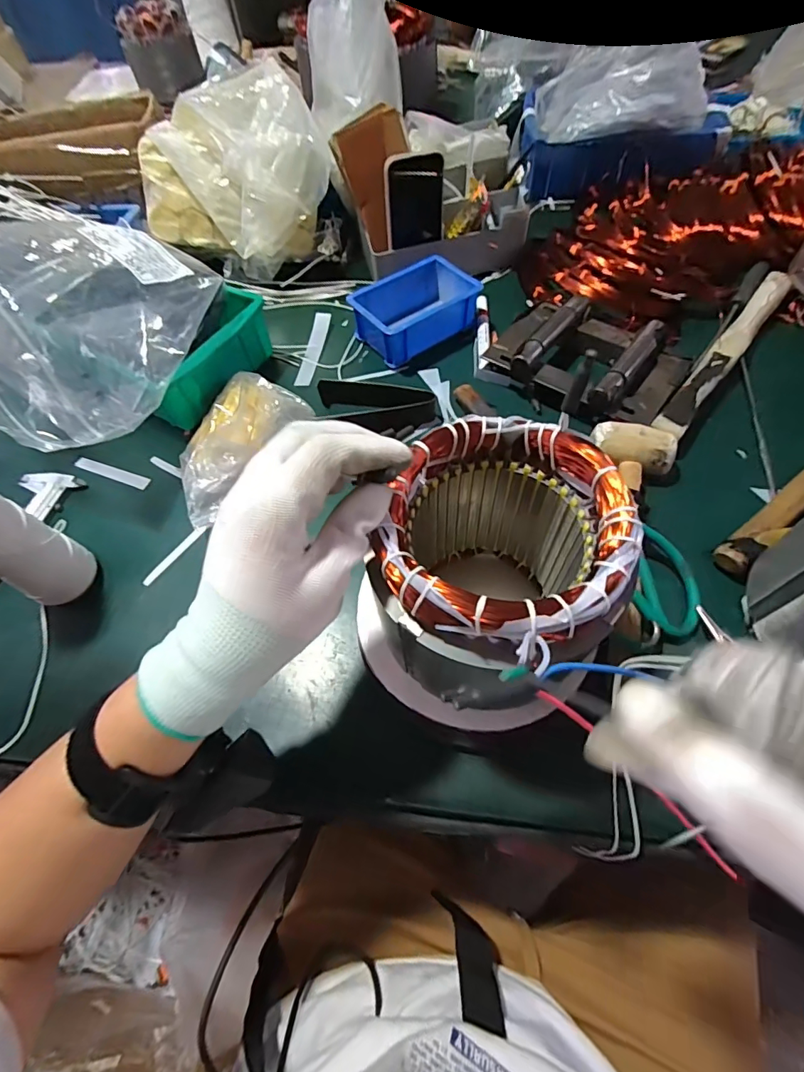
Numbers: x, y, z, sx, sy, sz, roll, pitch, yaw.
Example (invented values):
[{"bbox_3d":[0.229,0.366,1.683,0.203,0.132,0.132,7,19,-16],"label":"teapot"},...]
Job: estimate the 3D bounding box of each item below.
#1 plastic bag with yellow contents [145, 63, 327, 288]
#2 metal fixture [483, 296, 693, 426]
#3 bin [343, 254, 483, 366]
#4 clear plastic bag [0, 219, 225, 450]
[{"bbox_3d":[-0.226,-0.469,0.617,0.225,0.181,0.170,-24,61,-10],"label":"plastic bag with yellow contents"},{"bbox_3d":[0.212,-0.204,0.526,0.200,0.049,0.146,34,67,21],"label":"metal fixture"},{"bbox_3d":[0.016,-0.288,0.587,0.148,0.055,0.104,-33,63,-14],"label":"bin"},{"bbox_3d":[-0.342,-0.220,0.463,0.231,0.143,0.244,14,62,12],"label":"clear plastic bag"}]

